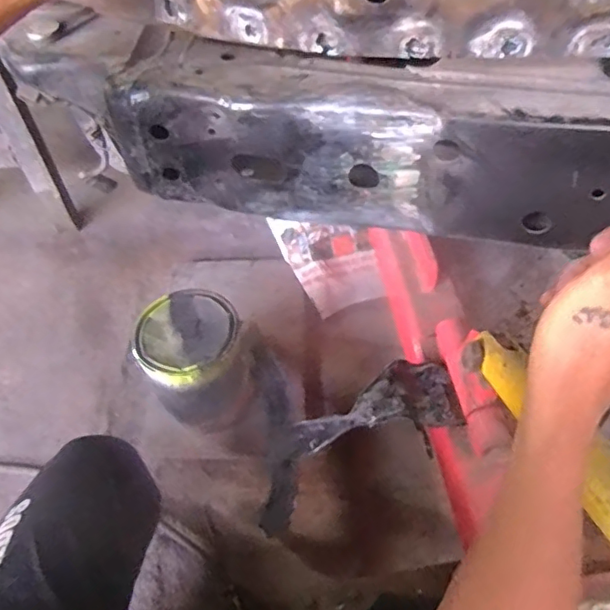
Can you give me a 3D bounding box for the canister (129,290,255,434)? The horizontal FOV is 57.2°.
[{"bbox_3d":[-0.178,0.098,0.934,0.166,0.185,0.157,-27,55,-16],"label":"canister"}]

